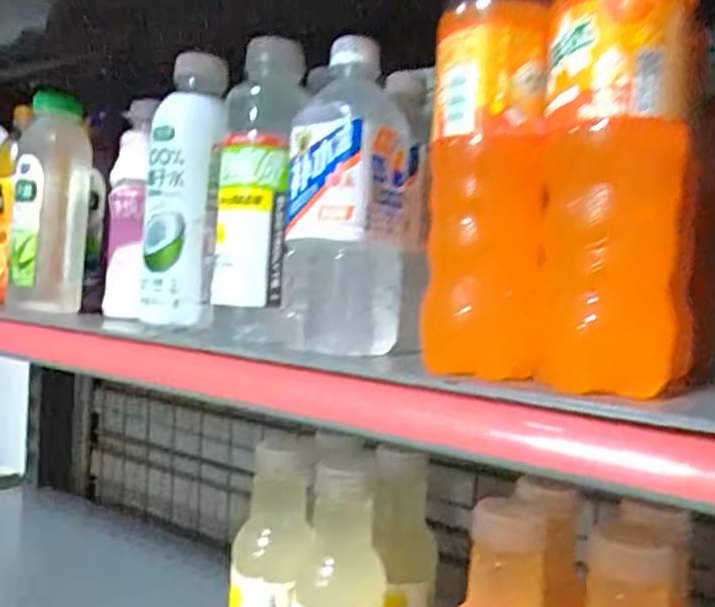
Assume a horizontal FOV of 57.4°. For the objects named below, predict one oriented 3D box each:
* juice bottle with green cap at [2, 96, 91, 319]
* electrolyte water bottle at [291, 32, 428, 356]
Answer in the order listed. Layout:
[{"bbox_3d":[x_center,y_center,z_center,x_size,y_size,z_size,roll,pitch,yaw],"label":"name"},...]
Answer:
[{"bbox_3d":[-0.293,-0.094,0.620,0.063,0.197,0.067,3,1,-28],"label":"juice bottle with green cap"},{"bbox_3d":[-0.001,-0.065,0.413,0.081,0.181,0.059,4,1,7],"label":"electrolyte water bottle"}]

